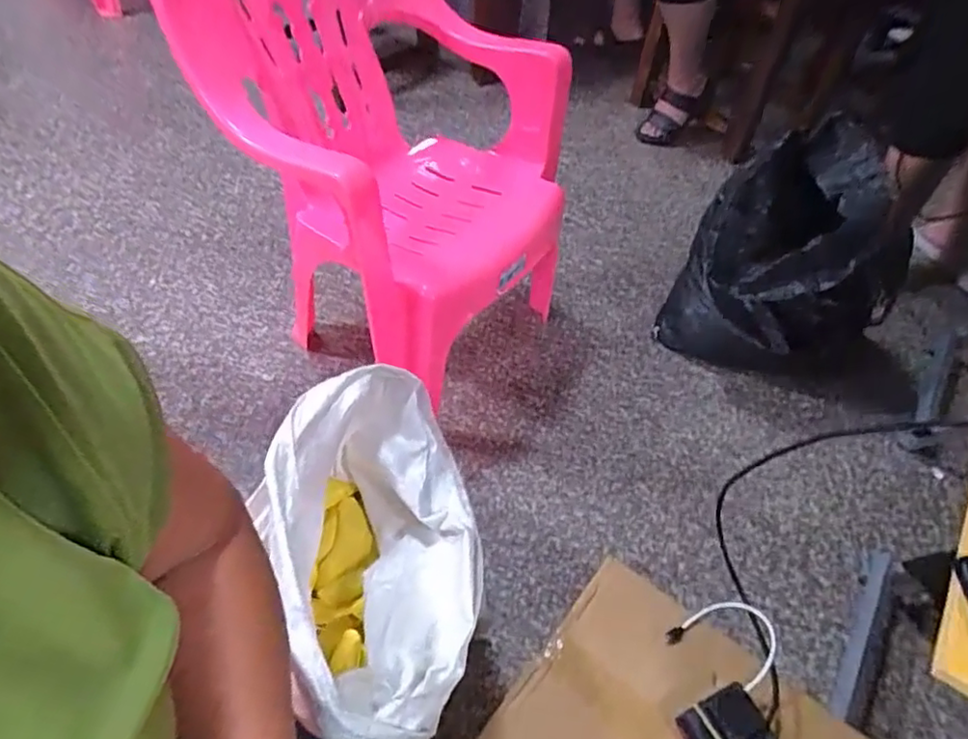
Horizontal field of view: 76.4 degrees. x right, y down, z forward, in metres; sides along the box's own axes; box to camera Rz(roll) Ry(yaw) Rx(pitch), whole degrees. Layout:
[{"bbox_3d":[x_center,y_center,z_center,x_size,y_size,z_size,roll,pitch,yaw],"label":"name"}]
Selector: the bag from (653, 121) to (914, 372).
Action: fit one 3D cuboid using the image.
[{"bbox_3d":[0.551,-0.201,1.096,0.343,0.447,0.223,26,53,16],"label":"bag"}]

